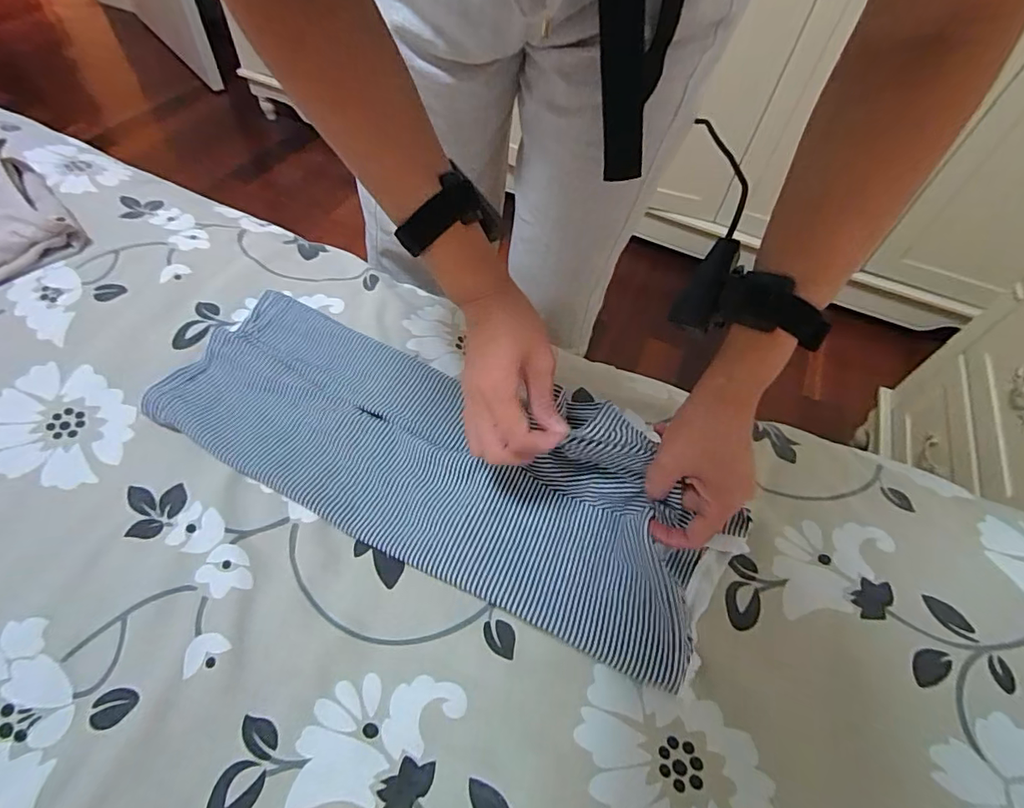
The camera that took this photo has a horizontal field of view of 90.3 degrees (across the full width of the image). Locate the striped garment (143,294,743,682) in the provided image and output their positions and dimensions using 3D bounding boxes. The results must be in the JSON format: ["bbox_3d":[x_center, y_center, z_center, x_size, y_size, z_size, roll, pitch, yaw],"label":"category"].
[{"bbox_3d":[-0.076,0.040,0.449,0.503,0.076,0.178,25,58,15],"label":"striped garment"}]

